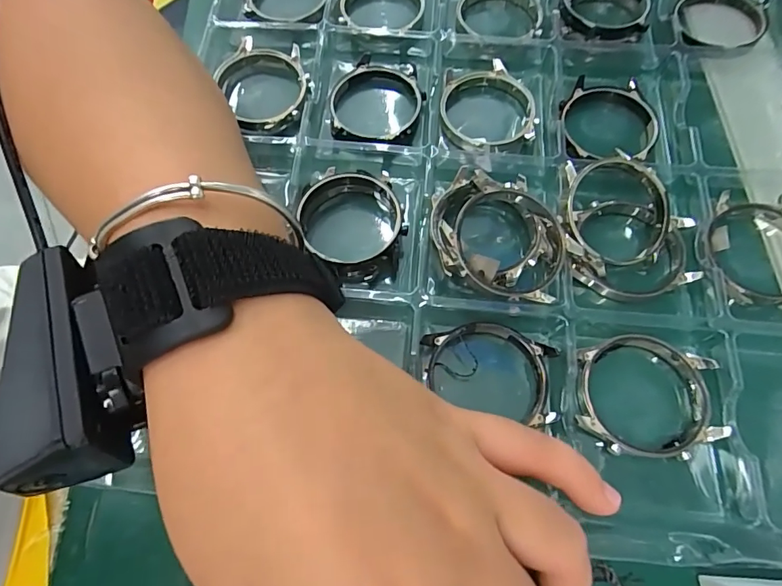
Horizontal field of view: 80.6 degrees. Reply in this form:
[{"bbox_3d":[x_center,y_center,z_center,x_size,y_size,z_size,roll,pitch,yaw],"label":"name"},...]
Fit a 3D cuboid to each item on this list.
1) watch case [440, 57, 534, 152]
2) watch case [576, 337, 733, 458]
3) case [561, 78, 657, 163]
[{"bbox_3d":[0.048,-0.092,0.229,0.045,0.011,0.051,6,69,2],"label":"watch case"},{"bbox_3d":[0.098,0.039,0.177,0.052,0.011,0.045,6,69,2],"label":"watch case"},{"bbox_3d":[0.105,-0.085,0.225,0.047,0.011,0.047,1,69,0],"label":"case"}]

